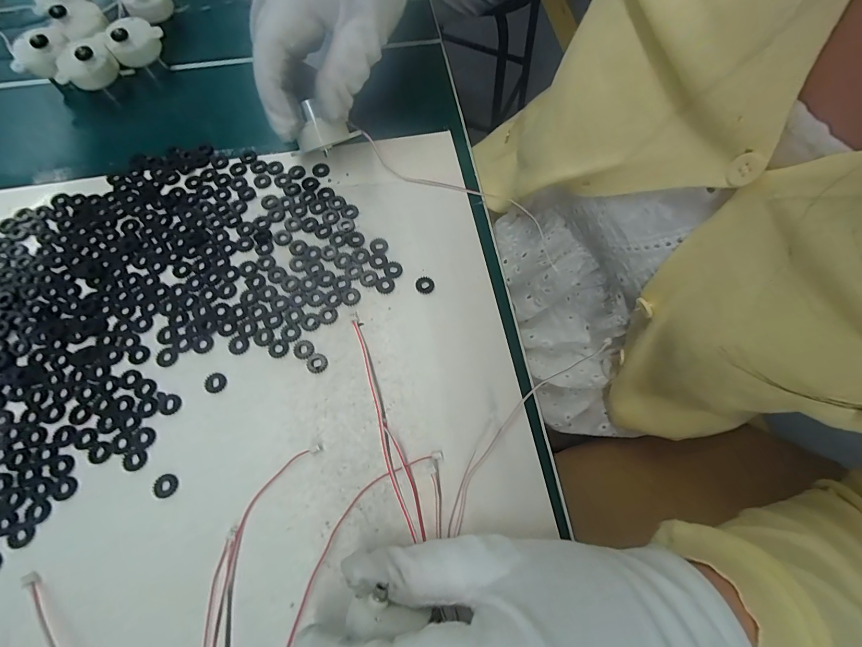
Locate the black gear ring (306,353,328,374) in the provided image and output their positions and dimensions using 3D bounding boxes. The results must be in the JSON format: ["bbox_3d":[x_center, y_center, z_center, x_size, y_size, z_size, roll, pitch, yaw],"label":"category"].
[{"bbox_3d":[-0.061,0.021,0.202,0.011,0.004,0.011,0,69,-1],"label":"black gear ring"}]

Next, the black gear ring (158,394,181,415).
[{"bbox_3d":[-0.134,0.041,0.193,0.011,0.004,0.010,0,69,-1],"label":"black gear ring"}]

